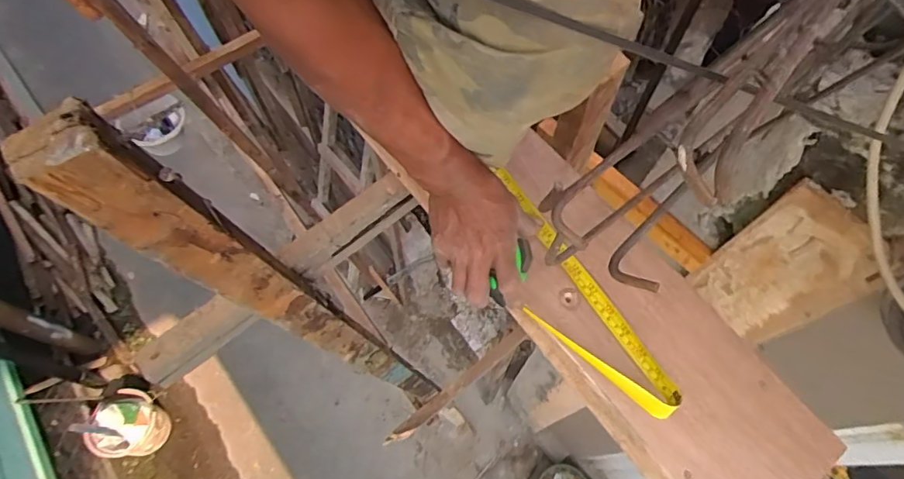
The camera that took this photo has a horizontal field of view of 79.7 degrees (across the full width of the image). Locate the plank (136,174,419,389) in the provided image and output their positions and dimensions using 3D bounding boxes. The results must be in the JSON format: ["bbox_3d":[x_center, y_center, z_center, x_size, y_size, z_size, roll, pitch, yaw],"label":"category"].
[{"bbox_3d":[-0.203,0.042,0.655,0.360,0.063,0.038,-38,71,-14],"label":"plank"}]

